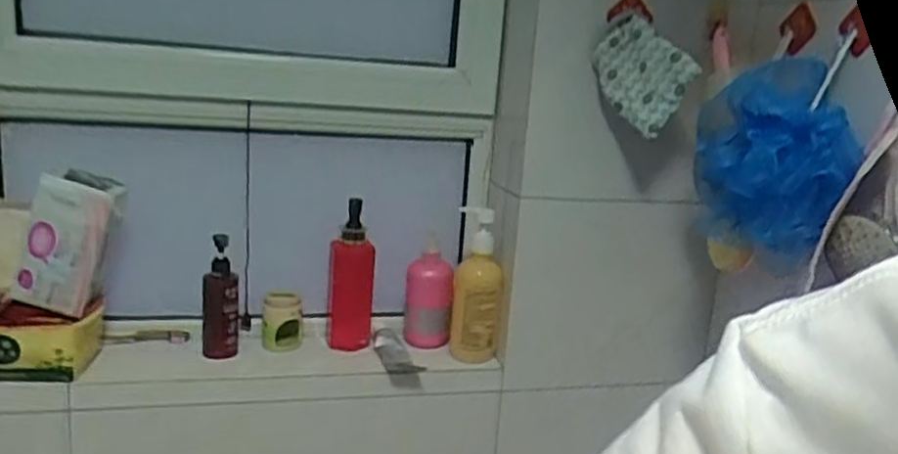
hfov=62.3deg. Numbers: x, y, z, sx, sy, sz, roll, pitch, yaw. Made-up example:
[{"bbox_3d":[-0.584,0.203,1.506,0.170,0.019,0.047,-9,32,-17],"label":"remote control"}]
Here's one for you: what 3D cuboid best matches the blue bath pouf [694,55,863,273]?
[{"bbox_3d":[0.375,-0.082,0.862,0.143,0.211,0.127,5,12,2],"label":"blue bath pouf"}]

